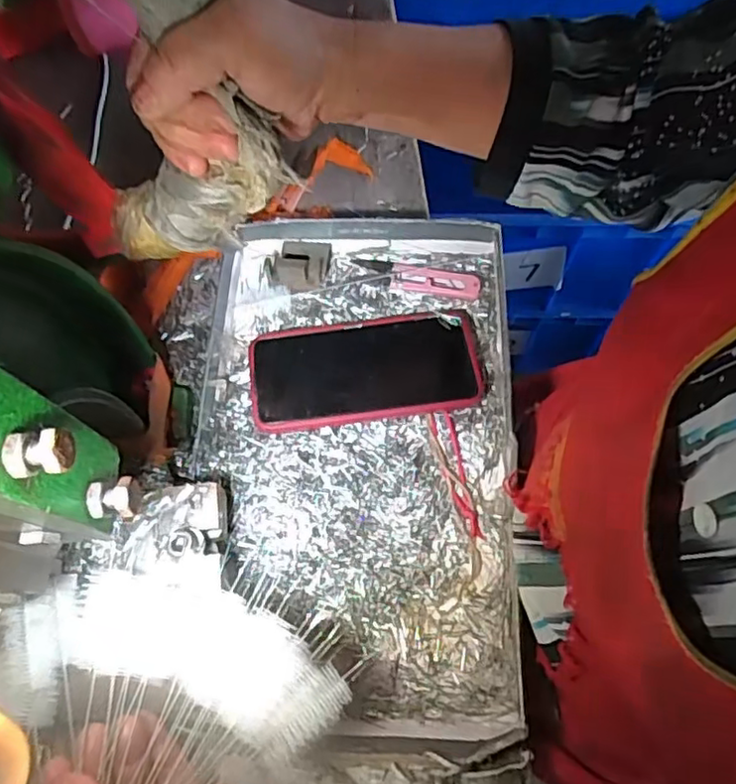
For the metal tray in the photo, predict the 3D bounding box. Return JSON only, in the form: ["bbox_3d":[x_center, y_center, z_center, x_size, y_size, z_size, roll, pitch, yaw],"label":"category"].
[{"bbox_3d":[-0.007,0.038,0.429,0.209,0.030,0.353,0,68,3],"label":"metal tray"}]

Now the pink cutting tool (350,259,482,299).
[{"bbox_3d":[0.037,-0.091,0.488,0.102,0.007,0.026,13,69,8],"label":"pink cutting tool"}]

